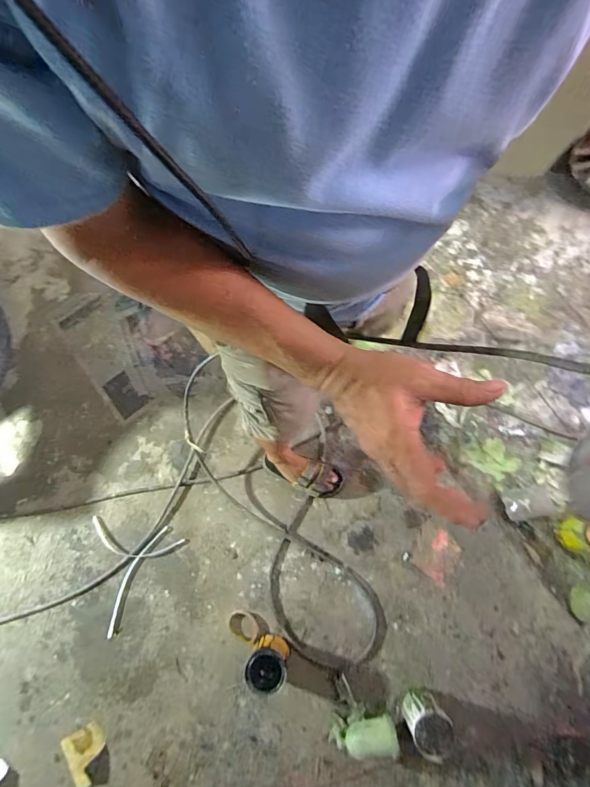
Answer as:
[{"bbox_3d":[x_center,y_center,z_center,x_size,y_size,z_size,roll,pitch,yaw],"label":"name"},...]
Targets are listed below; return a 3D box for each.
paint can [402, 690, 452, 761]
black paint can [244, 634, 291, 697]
[{"bbox_3d":[0.339,0.844,1.055,0.100,0.150,0.109,-1,75,3],"label":"paint can"},{"bbox_3d":[-0.073,0.733,1.097,0.100,0.123,0.105,0,76,2],"label":"black paint can"}]

